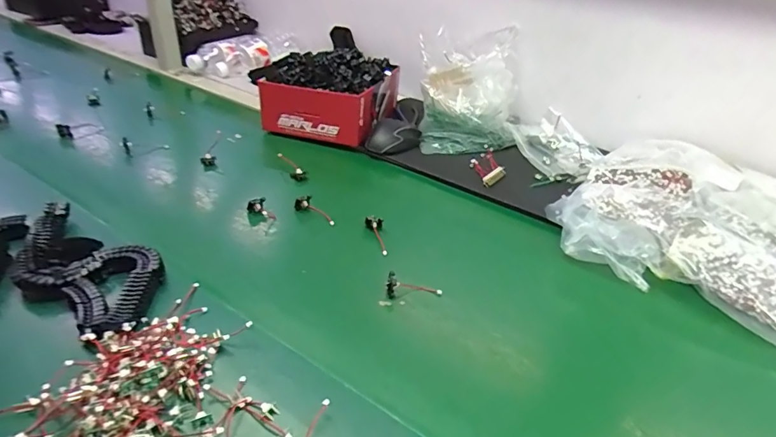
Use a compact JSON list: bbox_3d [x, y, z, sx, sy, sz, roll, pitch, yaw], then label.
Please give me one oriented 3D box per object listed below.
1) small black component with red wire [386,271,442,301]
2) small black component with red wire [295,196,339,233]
[{"bbox_3d":[0.029,0.077,0.523,0.060,0.026,0.016,6,34,3],"label":"small black component with red wire"},{"bbox_3d":[-0.095,-0.005,0.643,0.071,0.020,0.018,38,44,16],"label":"small black component with red wire"}]

